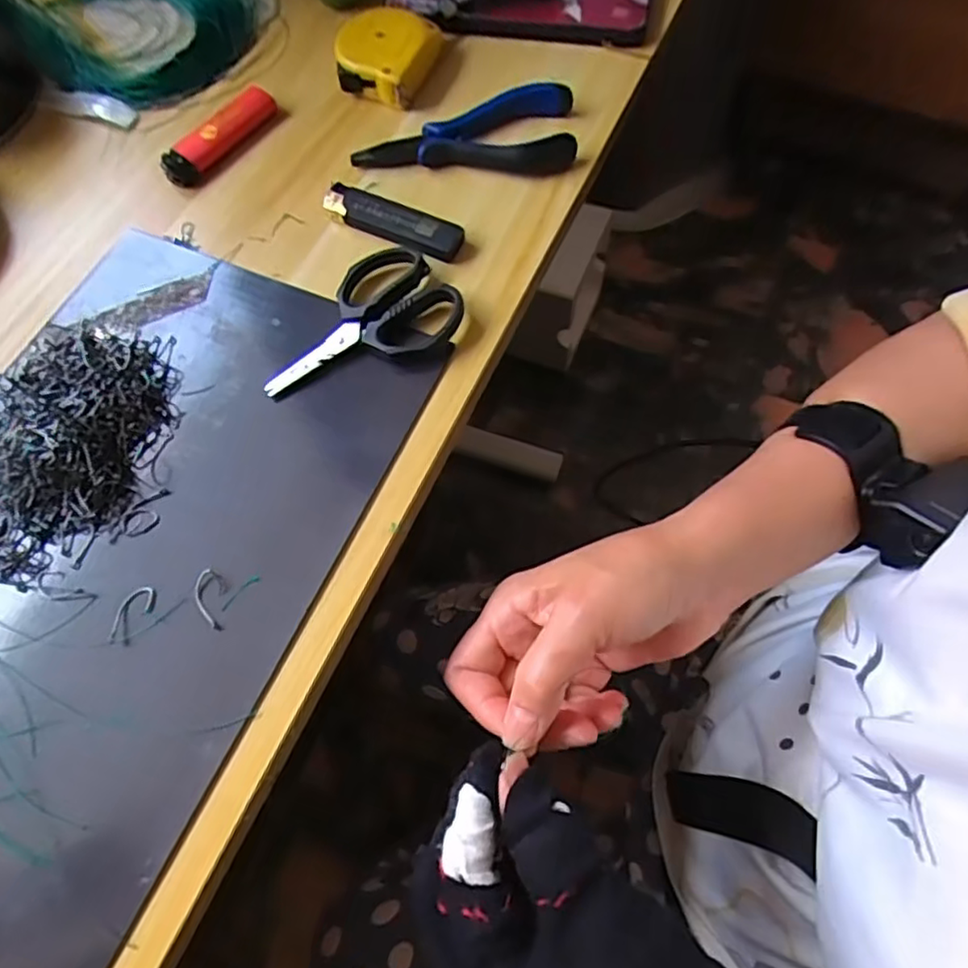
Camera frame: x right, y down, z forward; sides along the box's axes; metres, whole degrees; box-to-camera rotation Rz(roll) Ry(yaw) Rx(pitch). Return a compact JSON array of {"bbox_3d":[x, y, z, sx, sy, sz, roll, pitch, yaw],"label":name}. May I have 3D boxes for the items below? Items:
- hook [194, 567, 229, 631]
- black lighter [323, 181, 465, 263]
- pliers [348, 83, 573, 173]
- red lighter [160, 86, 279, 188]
[{"bbox_3d":[-0.113,0.048,0.263,0.014,0.004,0.026,-21,68,-6],"label":"hook"},{"bbox_3d":[-0.050,-0.139,0.337,0.079,0.010,0.022,24,70,12],"label":"black lighter"},{"bbox_3d":[-0.010,-0.200,0.358,0.118,0.014,0.051,0,67,3],"label":"pliers"},{"bbox_3d":[-0.153,-0.201,0.366,0.021,0.012,0.076,35,73,16],"label":"red lighter"}]

